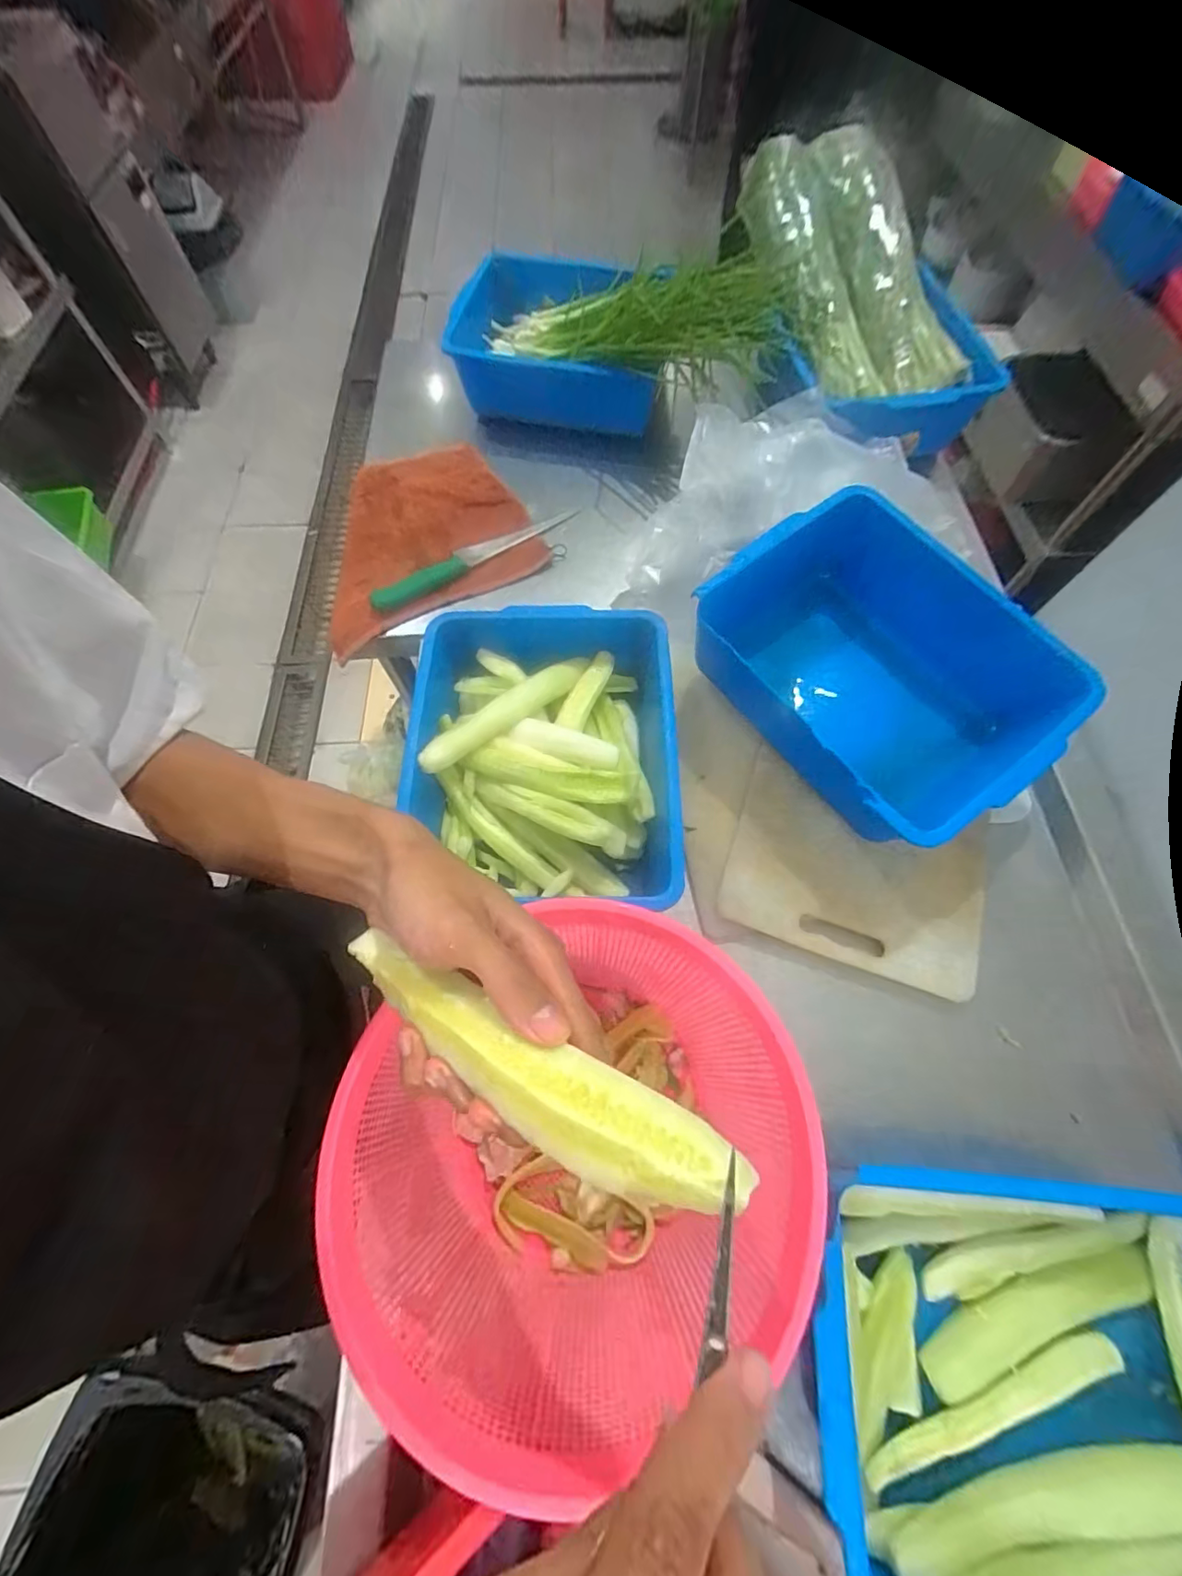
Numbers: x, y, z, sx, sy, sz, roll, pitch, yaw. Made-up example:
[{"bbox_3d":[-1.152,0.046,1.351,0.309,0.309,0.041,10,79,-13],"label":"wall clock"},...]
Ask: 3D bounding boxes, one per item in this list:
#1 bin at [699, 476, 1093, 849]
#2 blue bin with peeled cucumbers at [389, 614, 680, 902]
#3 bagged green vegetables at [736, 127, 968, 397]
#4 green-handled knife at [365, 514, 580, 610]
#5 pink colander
[{"bbox_3d":[0.270,-0.114,0.511,0.238,0.137,0.297,-34,70,-13],"label":"bin"},{"bbox_3d":[-0.042,-0.039,0.515,0.257,0.083,0.266,2,67,1],"label":"blue bin with peeled cucumbers"},{"bbox_3d":[0.321,-0.674,0.706,0.196,0.098,0.406,-14,81,-5],"label":"bagged green vegetables"},{"bbox_3d":[-0.142,-0.291,0.660,0.278,0.024,0.033,-32,70,-12],"label":"green-handled knife"},{"bbox_3d":[-0.018,0.230,0.364,0.261,0.132,0.242,-19,68,-7],"label":"pink colander"}]

